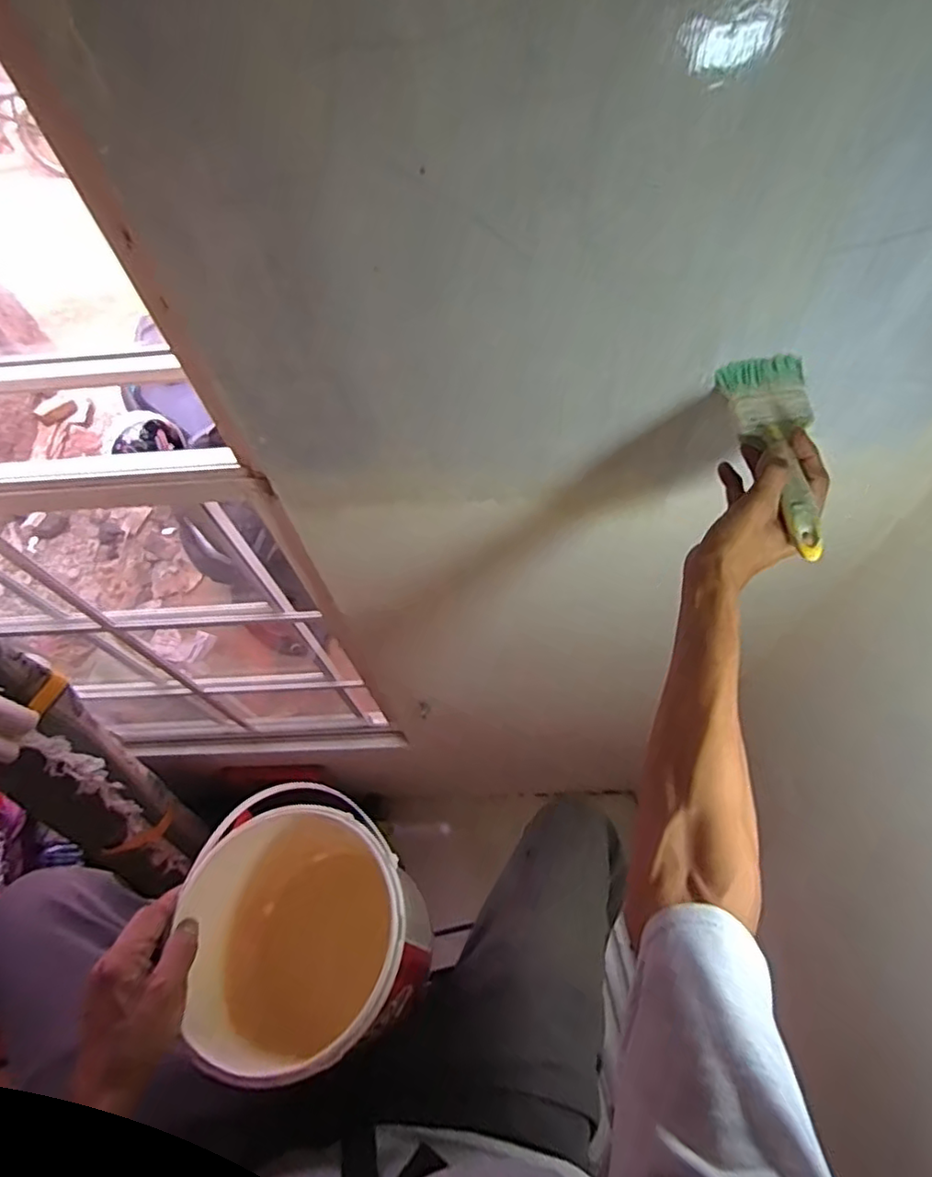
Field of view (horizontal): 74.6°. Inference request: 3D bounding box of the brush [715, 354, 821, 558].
[{"bbox_3d":[0.262,-0.111,0.503,0.068,0.022,0.196,-2,63,3],"label":"brush"}]

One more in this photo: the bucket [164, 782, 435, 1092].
[{"bbox_3d":[-0.142,0.301,0.544,0.195,0.185,0.185,-2,62,3],"label":"bucket"}]

